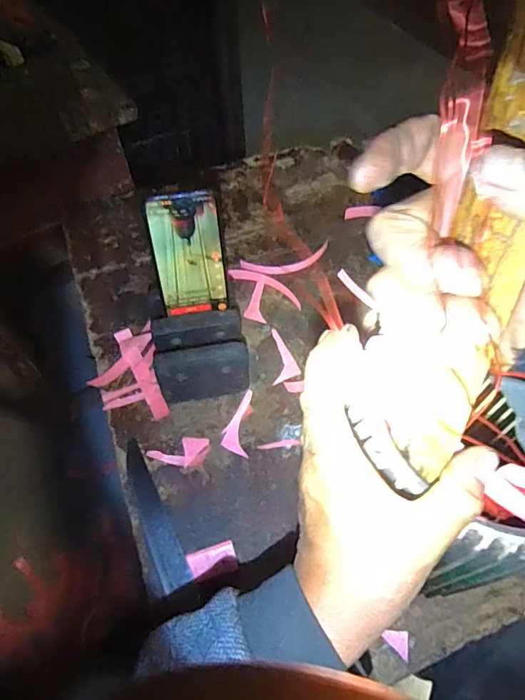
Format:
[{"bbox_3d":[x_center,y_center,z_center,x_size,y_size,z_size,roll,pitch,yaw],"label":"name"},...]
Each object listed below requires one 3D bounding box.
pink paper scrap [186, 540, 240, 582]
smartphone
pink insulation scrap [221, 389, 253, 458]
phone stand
[{"bbox_3d":[-0.050,0.213,0.476,0.047,0.005,0.029,-15,57,-9],"label":"pink paper scrap"},{"bbox_3d":[-0.080,-0.102,0.523,0.075,0.138,0.007,-9,37,-8],"label":"smartphone"},{"bbox_3d":[-0.030,0.085,0.557,0.030,0.004,0.082,1,56,2],"label":"pink insulation scrap"},{"bbox_3d":[-0.068,0.006,0.559,0.107,0.087,0.081,-13,56,-7],"label":"phone stand"}]

